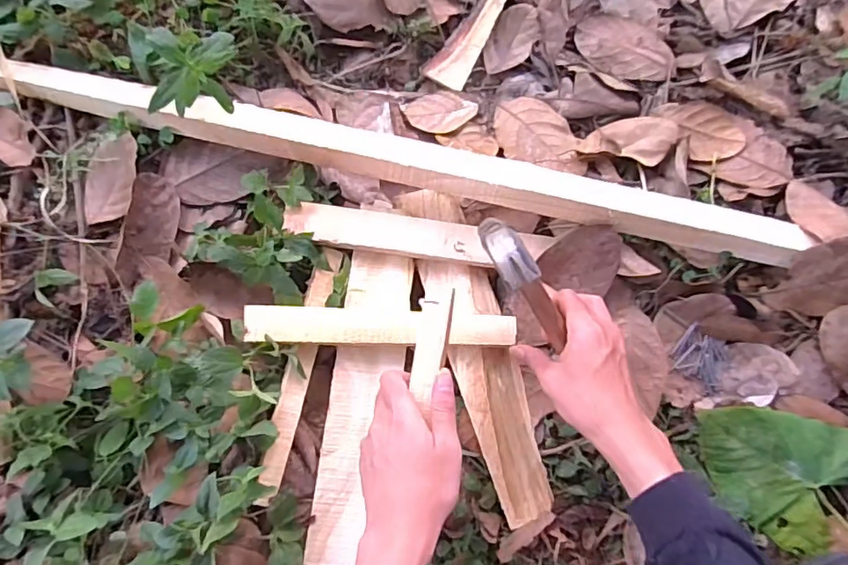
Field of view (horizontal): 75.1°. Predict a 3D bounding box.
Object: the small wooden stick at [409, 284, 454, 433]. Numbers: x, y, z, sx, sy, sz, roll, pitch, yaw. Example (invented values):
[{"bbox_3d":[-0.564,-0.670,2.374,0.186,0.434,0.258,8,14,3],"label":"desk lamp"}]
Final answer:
[{"bbox_3d":[0.006,0.053,0.481,0.029,0.013,0.098,10,82,2],"label":"small wooden stick"}]

